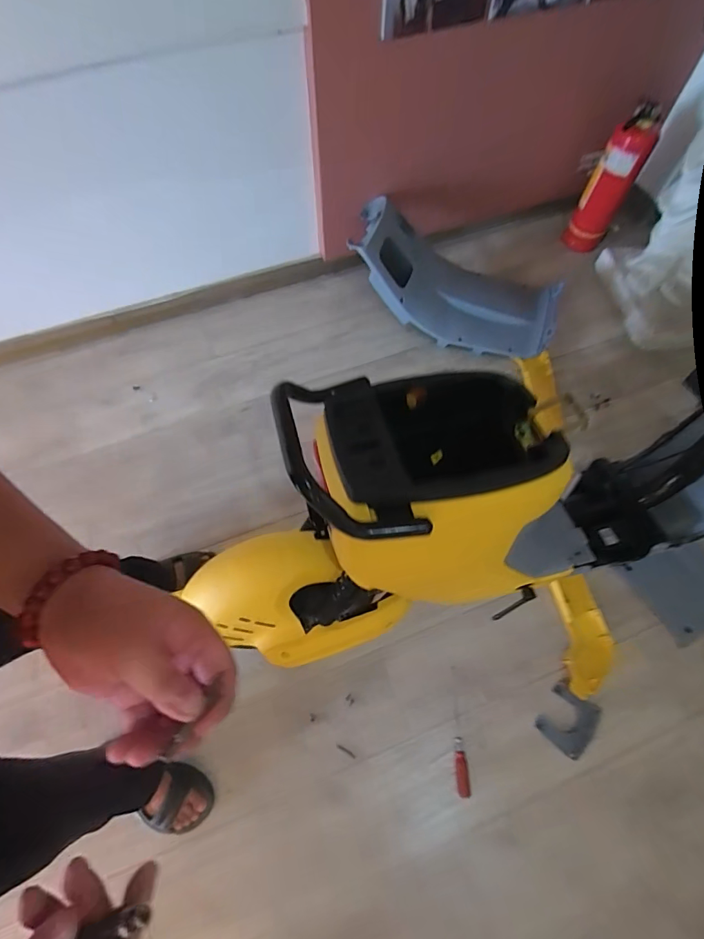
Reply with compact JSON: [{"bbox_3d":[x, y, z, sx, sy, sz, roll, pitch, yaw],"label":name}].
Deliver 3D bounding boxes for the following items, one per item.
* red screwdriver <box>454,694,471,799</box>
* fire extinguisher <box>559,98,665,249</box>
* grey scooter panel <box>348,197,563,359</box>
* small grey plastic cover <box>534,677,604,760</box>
[{"bbox_3d":[0.243,0.622,1.045,0.027,0.025,0.194,-1,65,0],"label":"red screwdriver"},{"bbox_3d":[0.839,-0.932,1.499,0.130,0.420,0.132,37,70,15],"label":"fire extinguisher"},{"bbox_3d":[0.313,-0.584,1.453,0.667,0.171,0.313,25,69,-8],"label":"grey scooter panel"},{"bbox_3d":[0.494,0.569,1.054,0.112,0.027,0.127,38,71,16],"label":"small grey plastic cover"}]

